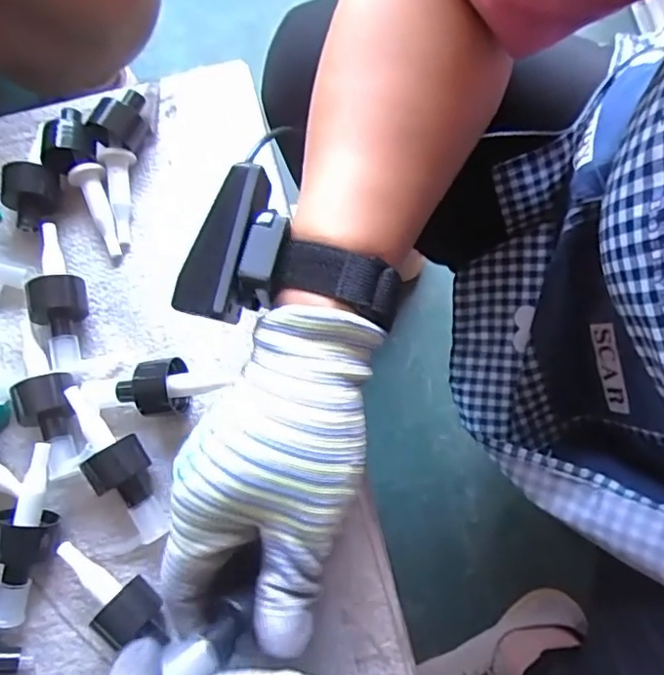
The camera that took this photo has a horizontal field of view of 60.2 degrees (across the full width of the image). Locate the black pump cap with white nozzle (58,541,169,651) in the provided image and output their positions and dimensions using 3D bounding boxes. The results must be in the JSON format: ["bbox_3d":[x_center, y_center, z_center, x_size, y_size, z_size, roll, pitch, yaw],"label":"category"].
[{"bbox_3d":[-0.110,0.129,0.286,0.066,0.026,0.026,29,81,11],"label":"black pump cap with white nozzle"}]

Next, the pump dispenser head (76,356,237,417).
[{"bbox_3d":[-0.095,0.028,0.312,0.073,0.023,0.028,-9,76,3],"label":"pump dispenser head"}]

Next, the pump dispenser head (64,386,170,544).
[{"bbox_3d":[-0.112,0.065,0.301,0.027,0.028,0.087,-35,76,-3],"label":"pump dispenser head"}]

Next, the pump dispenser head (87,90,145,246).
[{"bbox_3d":[-0.130,-0.104,0.346,0.026,0.024,0.090,1,91,-1],"label":"pump dispenser head"}]

